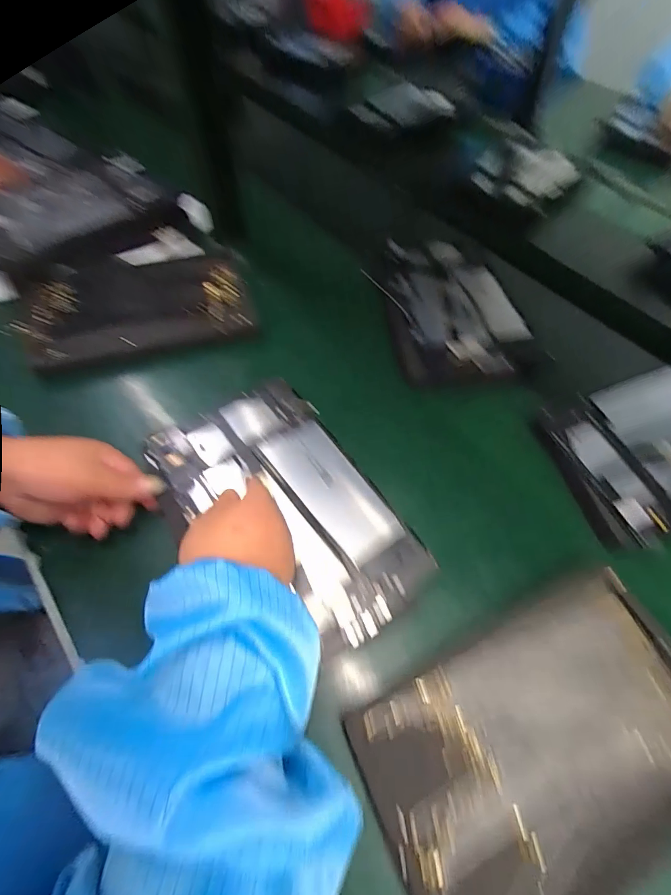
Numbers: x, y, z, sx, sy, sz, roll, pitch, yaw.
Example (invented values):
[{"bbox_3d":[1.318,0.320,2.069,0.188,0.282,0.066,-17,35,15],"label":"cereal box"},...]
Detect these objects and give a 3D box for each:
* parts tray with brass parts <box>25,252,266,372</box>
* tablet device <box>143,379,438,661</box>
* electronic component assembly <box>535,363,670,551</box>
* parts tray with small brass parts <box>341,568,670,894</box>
[{"bbox_3d":[-0.233,-0.171,0.472,0.249,0.030,0.164,-15,60,-10],"label":"parts tray with brass parts"},{"bbox_3d":[-0.049,0.050,0.336,0.158,0.012,0.246,-30,64,-18],"label":"tablet device"},{"bbox_3d":[0.344,-0.005,0.396,0.253,0.020,0.168,-14,60,-9],"label":"electronic component assembly"},{"bbox_3d":[0.145,0.203,0.264,0.242,0.012,0.151,-22,62,-14],"label":"parts tray with small brass parts"}]

